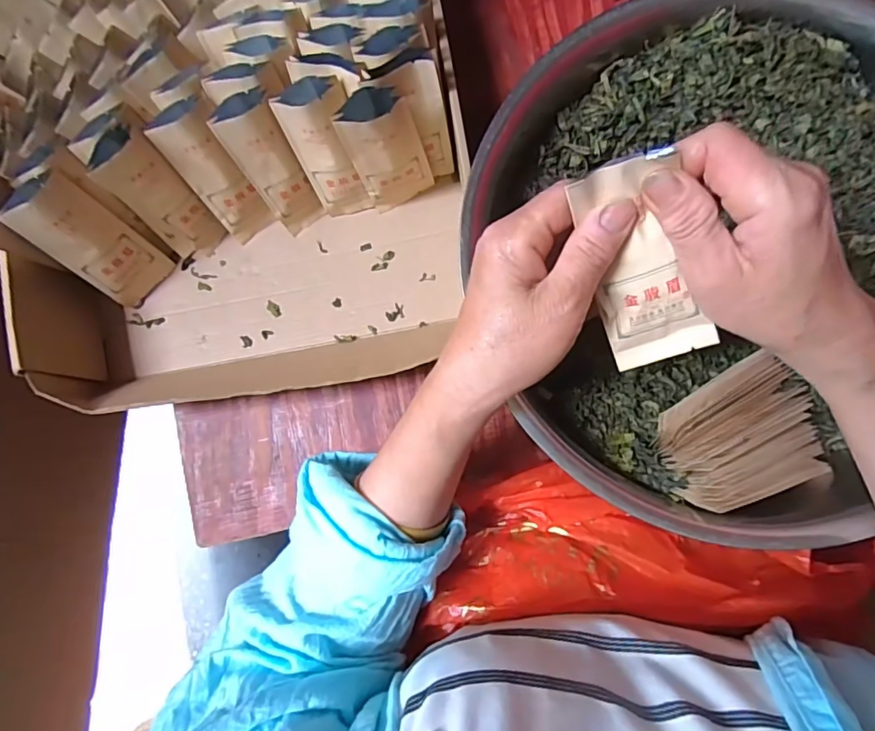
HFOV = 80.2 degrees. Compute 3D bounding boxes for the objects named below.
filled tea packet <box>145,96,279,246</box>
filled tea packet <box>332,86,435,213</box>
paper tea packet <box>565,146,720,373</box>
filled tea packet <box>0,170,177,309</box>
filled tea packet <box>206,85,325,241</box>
[{"bbox_3d":[-0.162,-0.139,0.386,0.037,0.110,0.019,-25,57,0],"label":"filled tea packet"},{"bbox_3d":[-0.036,-0.153,0.373,0.048,0.107,0.031,-29,82,-1],"label":"filled tea packet"},{"bbox_3d":[0.101,-0.048,0.259,0.049,0.007,0.106,-18,117,20],"label":"paper tea packet"},{"bbox_3d":[-0.249,-0.088,0.380,0.048,0.110,0.022,-36,62,-2],"label":"filled tea packet"},{"bbox_3d":[-0.119,-0.144,0.384,0.039,0.107,0.023,-25,58,0],"label":"filled tea packet"}]

